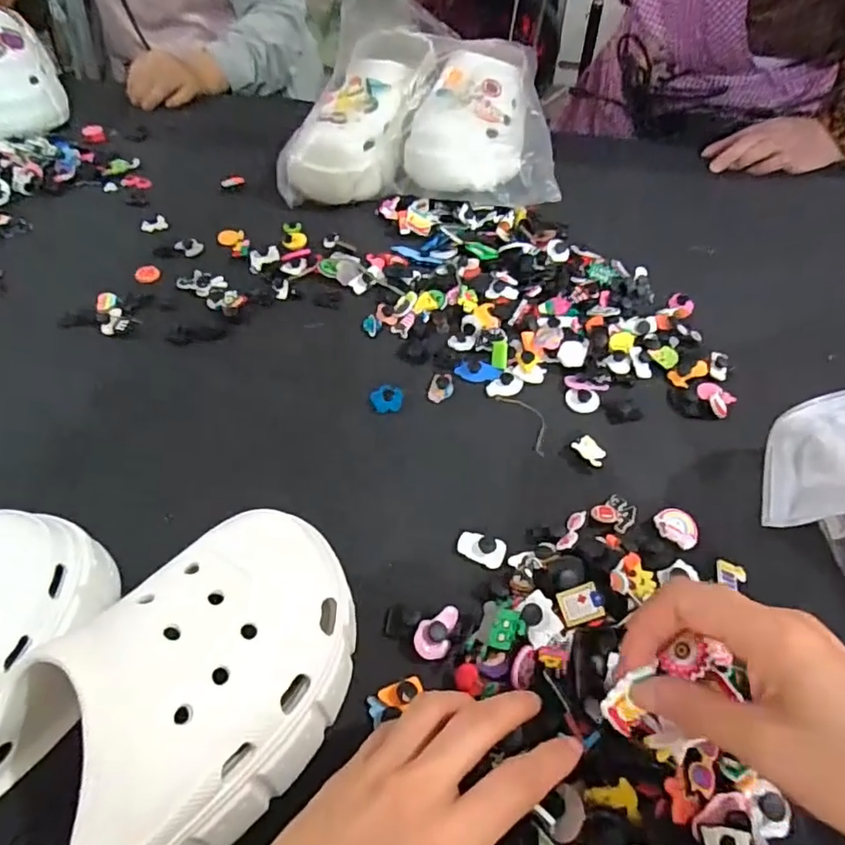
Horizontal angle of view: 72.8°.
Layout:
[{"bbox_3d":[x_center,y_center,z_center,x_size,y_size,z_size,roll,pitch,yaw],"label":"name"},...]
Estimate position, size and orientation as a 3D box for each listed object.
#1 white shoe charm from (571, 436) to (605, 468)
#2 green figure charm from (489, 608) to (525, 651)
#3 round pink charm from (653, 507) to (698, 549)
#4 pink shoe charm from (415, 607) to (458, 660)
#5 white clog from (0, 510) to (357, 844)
[{"bbox_3d":[0.125,0.023,0.427,0.018,0.009,0.025,-31,58,-24],"label":"white shoe charm"},{"bbox_3d":[0.048,0.117,0.324,0.019,0.004,0.022,1,60,30],"label":"green figure charm"},{"bbox_3d":[0.172,0.071,0.385,0.024,0.007,0.029,-32,58,-24],"label":"round pink charm"},{"bbox_3d":[0.008,0.123,0.339,0.021,0.007,0.032,12,51,9],"label":"pink shoe charm"},{"bbox_3d":[-0.119,0.133,0.241,0.097,0.084,0.229,30,56,21],"label":"white clog"}]

